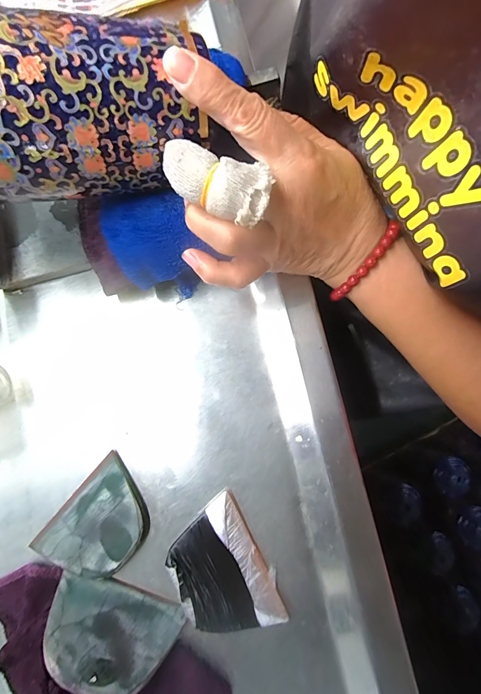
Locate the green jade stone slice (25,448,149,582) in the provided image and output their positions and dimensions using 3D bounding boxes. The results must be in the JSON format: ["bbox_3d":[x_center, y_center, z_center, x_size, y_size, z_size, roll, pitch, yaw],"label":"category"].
[{"bbox_3d":[-0.098,0.124,0.236,0.059,0.005,0.079,40,83,6],"label":"green jade stone slice"}]

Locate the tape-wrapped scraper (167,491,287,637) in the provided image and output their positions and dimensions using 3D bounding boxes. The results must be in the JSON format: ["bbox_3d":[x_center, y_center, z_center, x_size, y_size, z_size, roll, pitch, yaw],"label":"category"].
[{"bbox_3d":[-0.013,0.152,0.226,0.061,0.008,0.082,-31,82,-5],"label":"tape-wrapped scraper"}]

